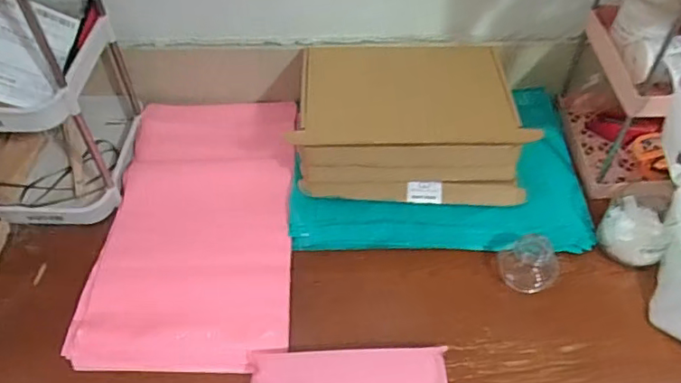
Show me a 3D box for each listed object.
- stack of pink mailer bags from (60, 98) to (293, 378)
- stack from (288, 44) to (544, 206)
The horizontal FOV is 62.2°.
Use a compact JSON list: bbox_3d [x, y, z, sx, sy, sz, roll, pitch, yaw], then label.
[{"bbox_3d":[-0.205,0.036,0.841,0.270,0.028,0.466,1,49,2],"label":"stack of pink mailer bags"},{"bbox_3d":[0.107,-0.110,0.883,0.330,0.128,0.251,1,49,3],"label":"stack"}]

